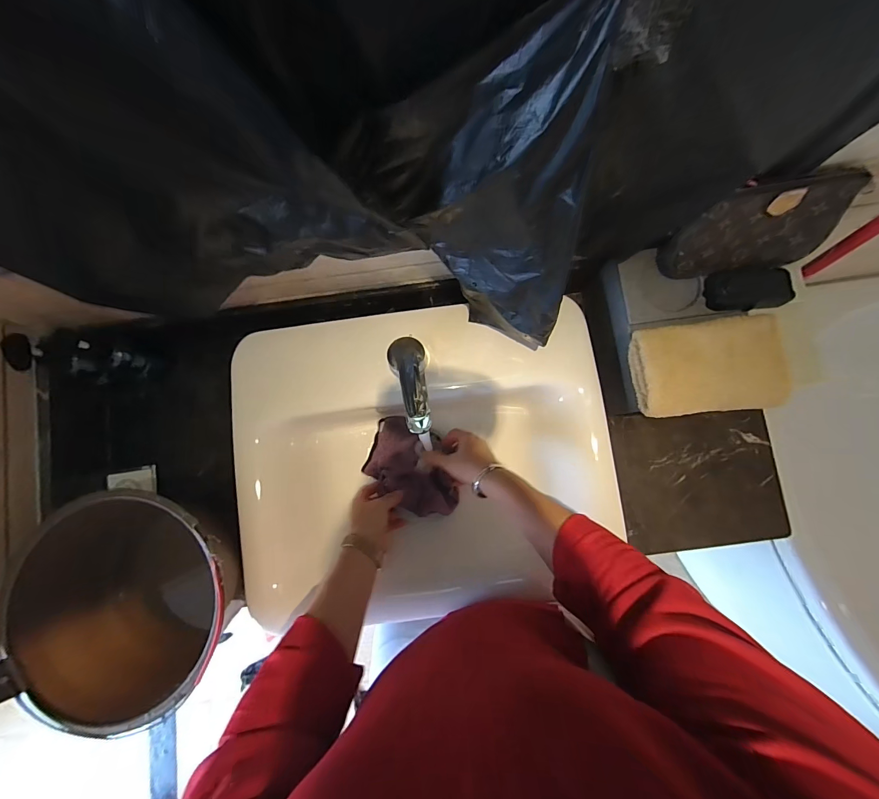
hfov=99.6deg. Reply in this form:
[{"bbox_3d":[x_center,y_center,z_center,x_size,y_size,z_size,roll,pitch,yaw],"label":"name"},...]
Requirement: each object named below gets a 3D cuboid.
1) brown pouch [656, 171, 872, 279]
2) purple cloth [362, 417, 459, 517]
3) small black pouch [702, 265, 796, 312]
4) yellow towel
[{"bbox_3d":[0.411,-0.220,0.480,0.226,0.109,0.067,-9,83,0],"label":"brown pouch"},{"bbox_3d":[-0.041,0.112,0.614,0.169,0.043,0.121,28,84,4],"label":"purple cloth"},{"bbox_3d":[0.438,-0.156,0.523,0.121,0.017,0.057,-6,83,0],"label":"small black pouch"},{"bbox_3d":[0.353,-0.042,0.490,0.184,0.046,0.119,-6,83,0],"label":"yellow towel"}]

